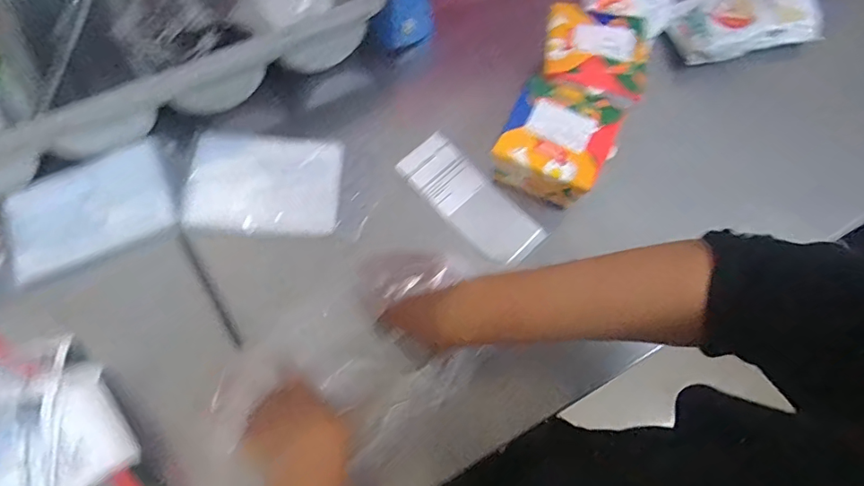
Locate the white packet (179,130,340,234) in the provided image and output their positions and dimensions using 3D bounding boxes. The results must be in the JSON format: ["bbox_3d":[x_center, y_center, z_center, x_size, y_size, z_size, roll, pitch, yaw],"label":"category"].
[{"bbox_3d":[-0.173,-0.062,0.531,0.153,0.014,0.106,2,69,-1],"label":"white packet"}]

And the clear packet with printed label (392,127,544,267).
[{"bbox_3d":[0.040,-0.044,0.540,0.161,0.007,0.061,45,89,4],"label":"clear packet with printed label"}]

